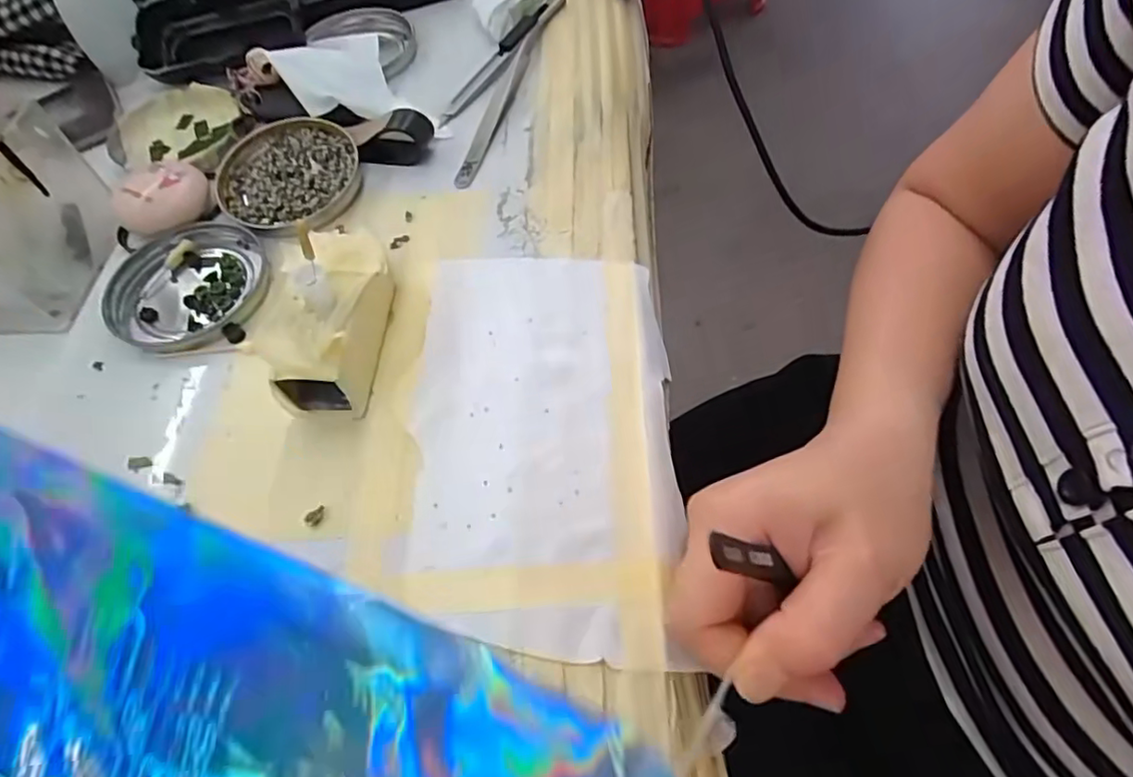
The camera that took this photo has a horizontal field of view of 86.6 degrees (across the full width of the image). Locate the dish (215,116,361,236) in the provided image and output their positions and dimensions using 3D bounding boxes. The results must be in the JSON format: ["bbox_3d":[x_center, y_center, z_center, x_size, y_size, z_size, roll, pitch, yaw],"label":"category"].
[{"bbox_3d":[-0.157,-0.121,0.340,0.077,0.015,0.076,-12,59,-4],"label":"dish"}]

